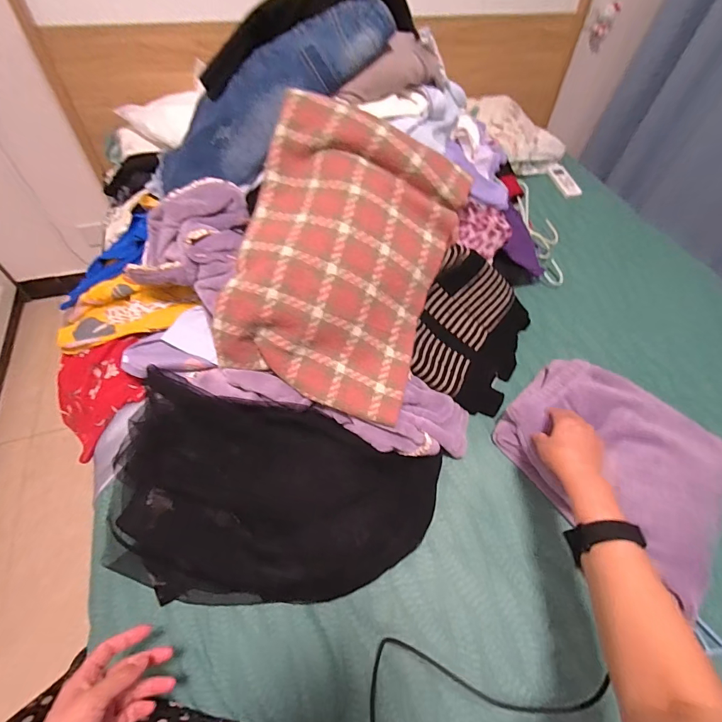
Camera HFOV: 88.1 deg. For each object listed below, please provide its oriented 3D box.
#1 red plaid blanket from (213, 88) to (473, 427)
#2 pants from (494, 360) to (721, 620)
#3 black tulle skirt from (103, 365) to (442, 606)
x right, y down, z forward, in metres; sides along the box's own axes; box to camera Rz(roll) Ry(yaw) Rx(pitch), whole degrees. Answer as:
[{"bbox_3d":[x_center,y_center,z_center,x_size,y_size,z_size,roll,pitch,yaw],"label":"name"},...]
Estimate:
[{"bbox_3d":[-0.026,-0.161,0.585,0.317,0.071,0.450,19,84,-9],"label":"red plaid blanket"},{"bbox_3d":[0.405,0.144,0.588,0.261,0.065,0.319,-37,63,-26],"label":"pants"},{"bbox_3d":[-0.138,0.196,0.535,0.475,0.101,0.252,10,53,4],"label":"black tulle skirt"}]

